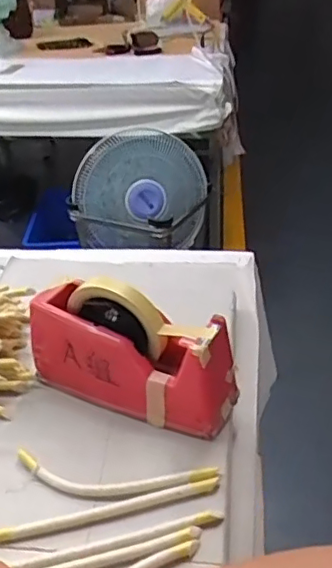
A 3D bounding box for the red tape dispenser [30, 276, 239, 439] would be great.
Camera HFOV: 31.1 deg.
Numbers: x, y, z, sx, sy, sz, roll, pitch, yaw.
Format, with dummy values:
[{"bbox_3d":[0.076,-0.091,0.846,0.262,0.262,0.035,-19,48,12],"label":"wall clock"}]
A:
[{"bbox_3d":[-0.037,0.058,0.570,0.200,0.116,0.063,14,37,22],"label":"red tape dispenser"}]

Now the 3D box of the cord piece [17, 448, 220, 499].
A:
[{"bbox_3d":[-0.045,0.166,0.508,0.175,0.010,0.036,3,34,7],"label":"cord piece"}]

